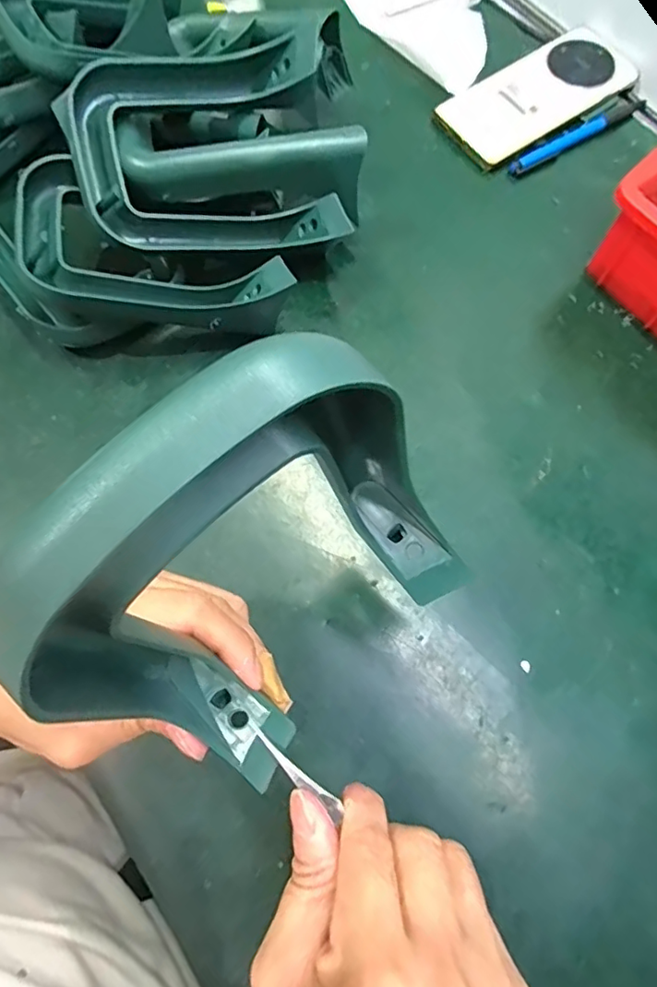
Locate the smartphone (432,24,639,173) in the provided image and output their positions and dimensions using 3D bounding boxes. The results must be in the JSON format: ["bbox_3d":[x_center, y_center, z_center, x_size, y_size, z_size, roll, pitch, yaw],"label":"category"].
[{"bbox_3d":[0.172,-0.328,0.448,0.159,0.010,0.073,-33,80,-8],"label":"smartphone"}]

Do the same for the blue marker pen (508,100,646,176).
[{"bbox_3d":[0.202,-0.291,0.442,0.132,0.010,0.012,-30,74,-11],"label":"blue marker pen"}]

